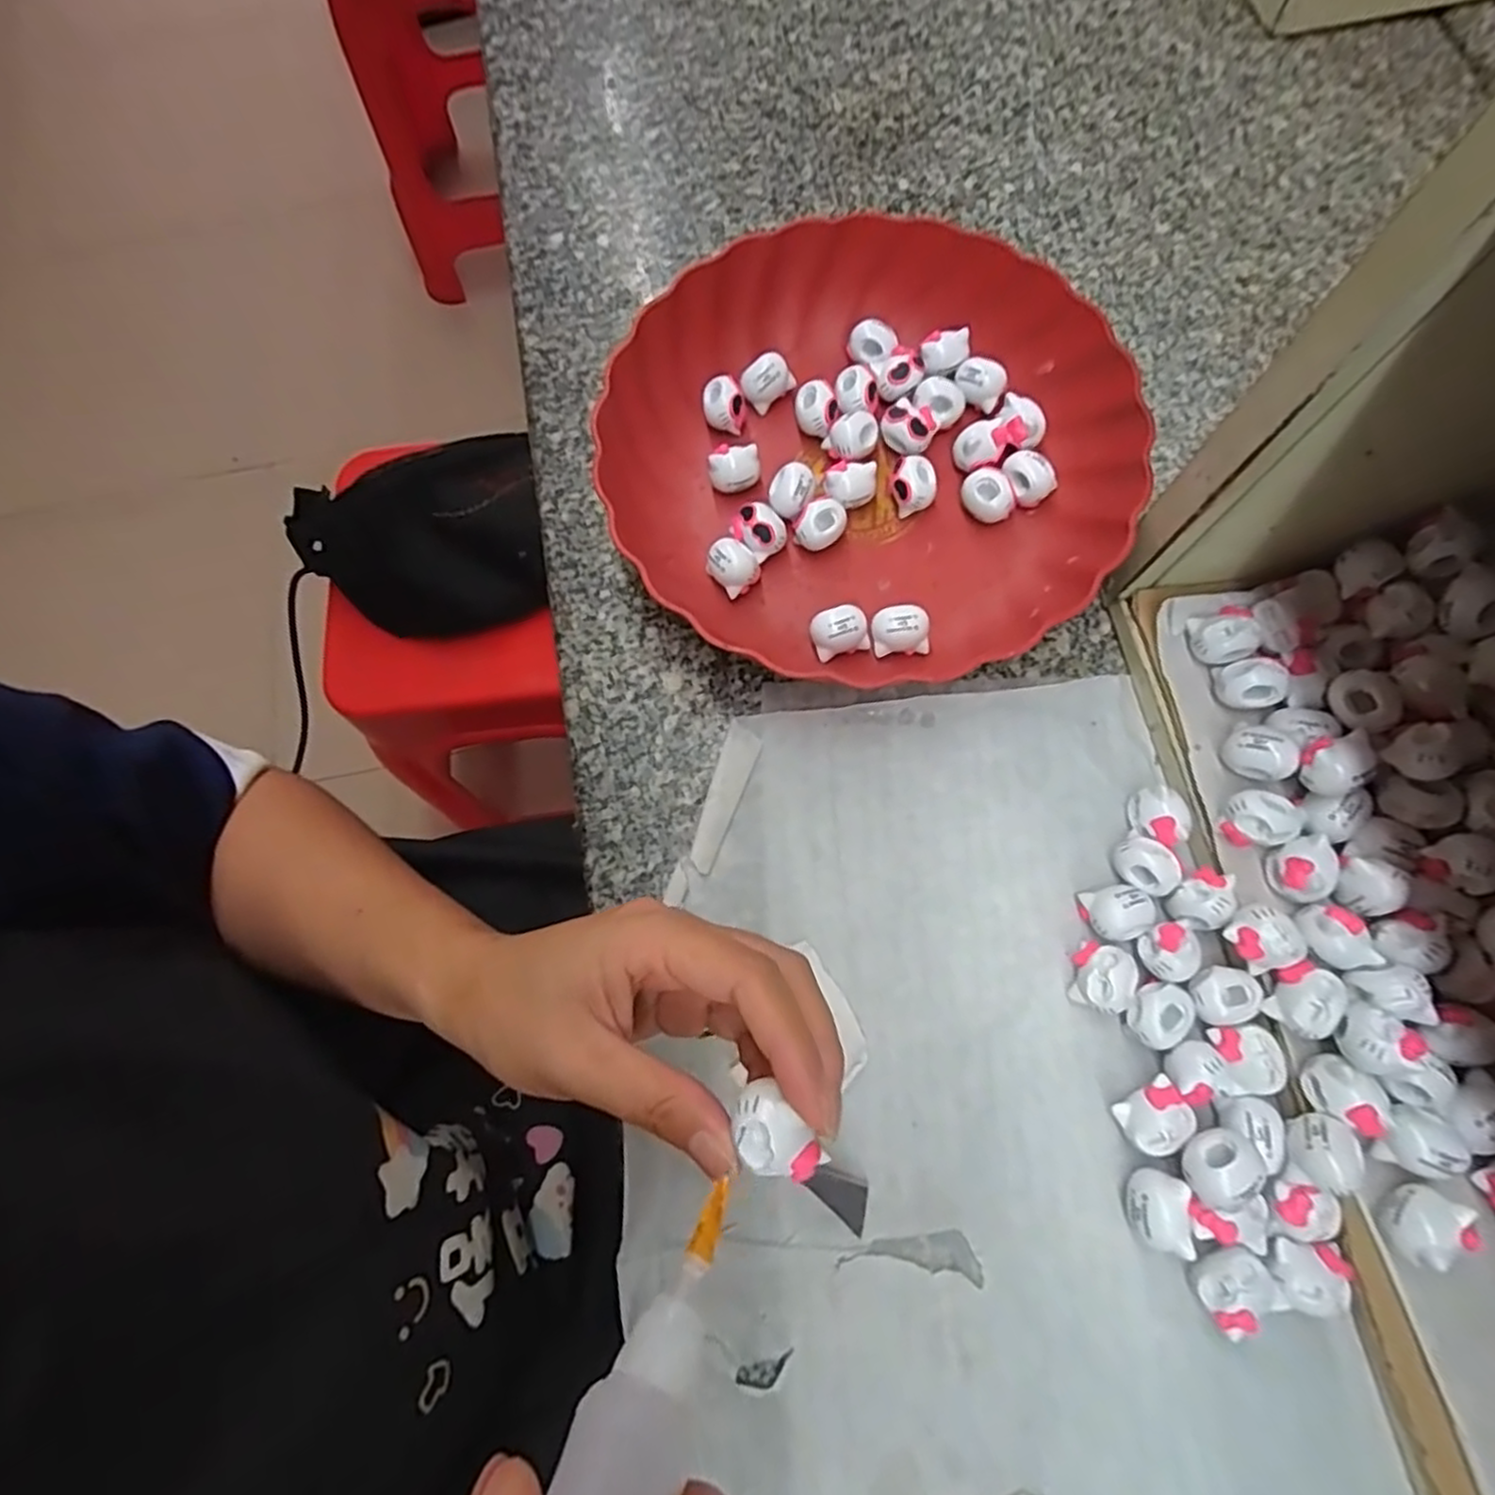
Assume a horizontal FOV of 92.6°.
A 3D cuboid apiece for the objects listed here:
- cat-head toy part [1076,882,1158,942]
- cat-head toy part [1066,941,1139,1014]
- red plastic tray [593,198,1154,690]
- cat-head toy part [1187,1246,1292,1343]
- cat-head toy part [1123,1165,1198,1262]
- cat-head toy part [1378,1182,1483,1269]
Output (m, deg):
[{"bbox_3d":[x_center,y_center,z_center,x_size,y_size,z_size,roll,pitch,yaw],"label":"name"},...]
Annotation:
[{"bbox_3d":[0.151,0.067,0.291,0.025,0.019,0.021,-14,73,-2],"label":"cat-head toy part"},{"bbox_3d":[0.143,0.091,0.283,0.023,0.019,0.026,7,73,4],"label":"cat-head toy part"},{"bbox_3d":[0.055,-0.148,0.346,0.233,0.051,0.230,-1,73,2],"label":"red plastic tray"},{"bbox_3d":[0.171,0.191,0.253,0.025,0.018,0.021,-32,74,-7],"label":"cat-head toy part"},{"bbox_3d":[0.148,0.169,0.260,0.019,0.018,0.025,2,73,3],"label":"cat-head toy part"},{"bbox_3d":[0.230,0.162,0.242,0.018,0.017,0.024,21,75,8],"label":"cat-head toy part"}]

